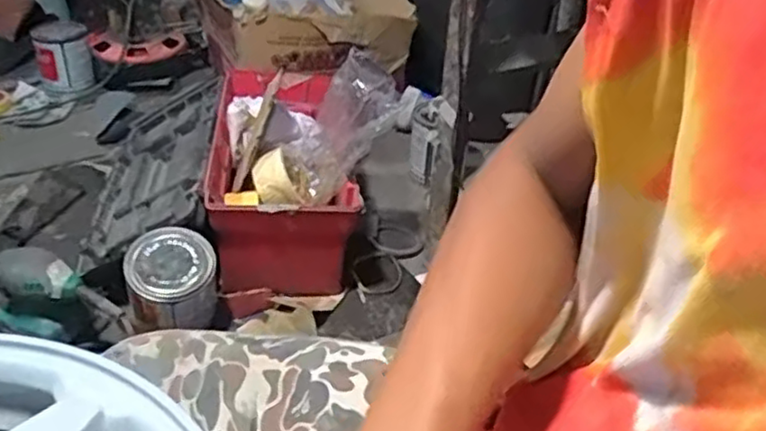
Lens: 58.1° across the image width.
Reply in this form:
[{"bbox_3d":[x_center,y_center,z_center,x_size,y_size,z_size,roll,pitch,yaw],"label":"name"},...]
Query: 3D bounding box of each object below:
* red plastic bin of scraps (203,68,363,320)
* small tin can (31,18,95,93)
[{"bbox_3d":[-0.172,-0.067,1.118,0.206,0.172,0.453,-4,36,-12],"label":"red plastic bin of scraps"},{"bbox_3d":[-0.669,-0.320,1.455,0.104,0.138,0.096,-10,38,-20],"label":"small tin can"}]

